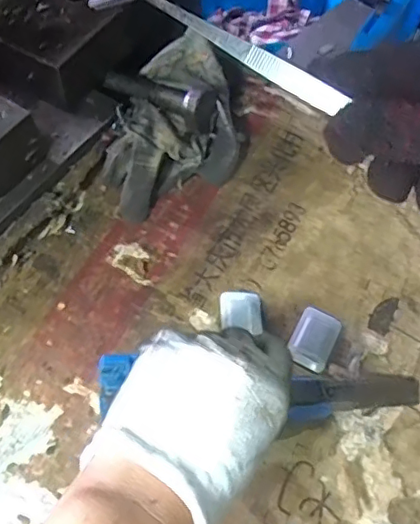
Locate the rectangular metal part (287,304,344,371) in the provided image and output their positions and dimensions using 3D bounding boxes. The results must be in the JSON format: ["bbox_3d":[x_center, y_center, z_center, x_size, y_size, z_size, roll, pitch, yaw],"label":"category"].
[{"bbox_3d":[0.067,0.049,0.356,0.027,0.005,0.040,25,61,11],"label":"rectangular metal part"}]

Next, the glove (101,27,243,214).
[{"bbox_3d":[-0.023,-0.104,0.416,0.093,0.035,0.155,6,59,1],"label":"glove"}]

